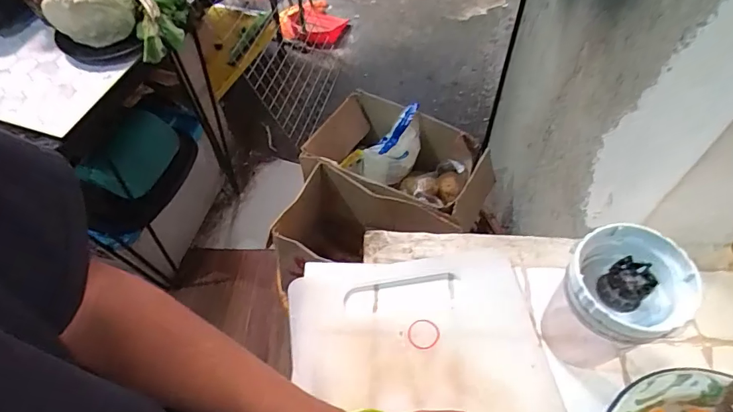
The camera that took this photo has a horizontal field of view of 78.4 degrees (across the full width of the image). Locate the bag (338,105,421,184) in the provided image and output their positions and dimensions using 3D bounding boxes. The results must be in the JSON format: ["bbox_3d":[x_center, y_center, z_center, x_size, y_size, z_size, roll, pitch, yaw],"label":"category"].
[{"bbox_3d":[0.048,-0.122,1.007,0.178,0.133,0.089,-23,58,-11],"label":"bag"}]

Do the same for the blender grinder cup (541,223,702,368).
[{"bbox_3d":[0.214,0.091,0.407,0.085,0.137,0.089,-2,56,2],"label":"blender grinder cup"}]

